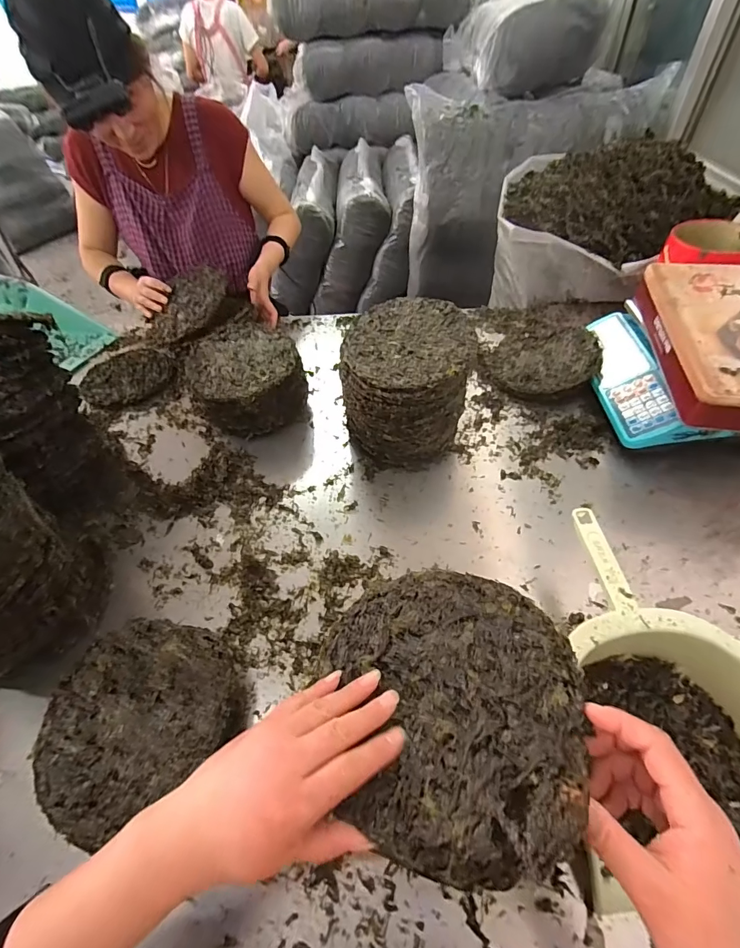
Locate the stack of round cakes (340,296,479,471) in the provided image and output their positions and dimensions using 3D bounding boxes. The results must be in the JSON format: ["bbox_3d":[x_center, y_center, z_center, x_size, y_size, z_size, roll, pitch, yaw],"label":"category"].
[{"bbox_3d":[0.061,-0.141,0.680,0.185,0.196,0.190,11,51,12],"label":"stack of round cakes"}]

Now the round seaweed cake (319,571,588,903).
[{"bbox_3d":[0.051,0.155,0.300,0.188,0.019,0.189,-6,40,5],"label":"round seaweed cake"}]

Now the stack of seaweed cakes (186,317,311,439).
[{"bbox_3d":[-0.229,-0.176,0.776,0.190,0.112,0.220,-26,53,-18],"label":"stack of seaweed cakes"}]

